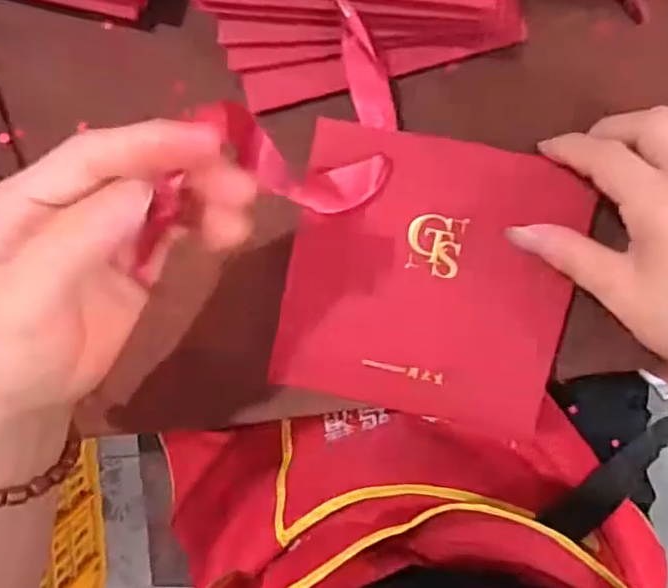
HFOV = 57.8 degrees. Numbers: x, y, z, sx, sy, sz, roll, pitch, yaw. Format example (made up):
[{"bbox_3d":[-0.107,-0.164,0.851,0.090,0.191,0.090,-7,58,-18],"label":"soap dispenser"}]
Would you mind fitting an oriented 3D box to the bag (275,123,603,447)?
[{"bbox_3d":[0.046,-0.007,0.296,0.135,0.021,0.136,11,98,6],"label":"bag"}]

